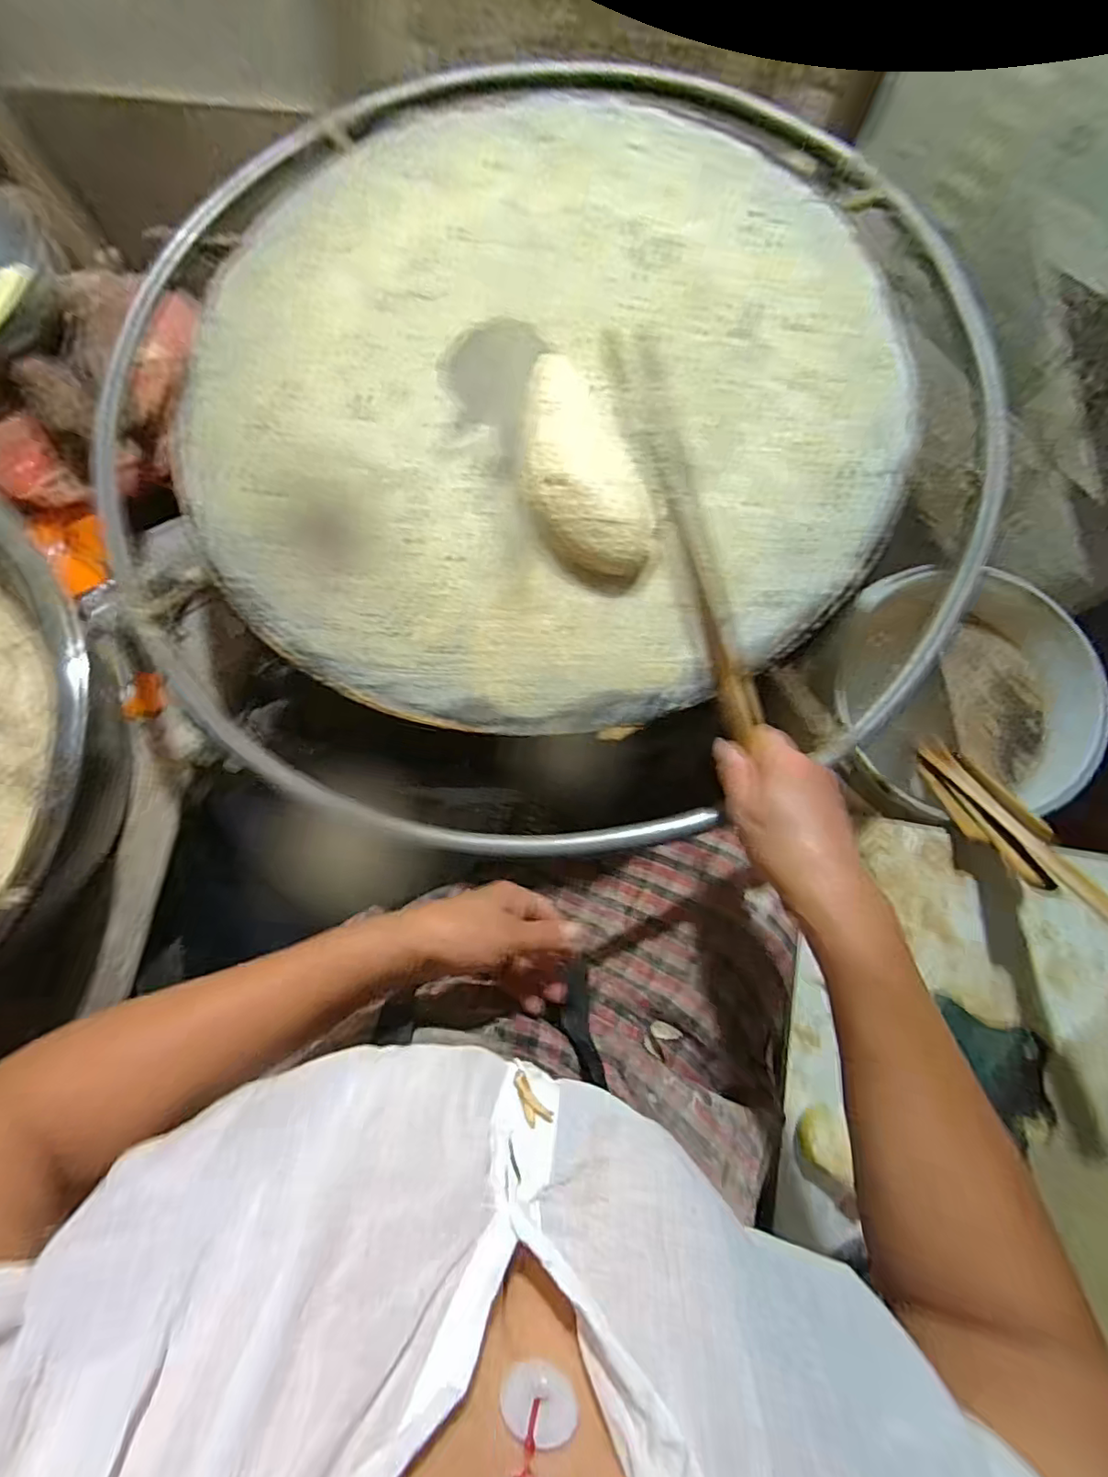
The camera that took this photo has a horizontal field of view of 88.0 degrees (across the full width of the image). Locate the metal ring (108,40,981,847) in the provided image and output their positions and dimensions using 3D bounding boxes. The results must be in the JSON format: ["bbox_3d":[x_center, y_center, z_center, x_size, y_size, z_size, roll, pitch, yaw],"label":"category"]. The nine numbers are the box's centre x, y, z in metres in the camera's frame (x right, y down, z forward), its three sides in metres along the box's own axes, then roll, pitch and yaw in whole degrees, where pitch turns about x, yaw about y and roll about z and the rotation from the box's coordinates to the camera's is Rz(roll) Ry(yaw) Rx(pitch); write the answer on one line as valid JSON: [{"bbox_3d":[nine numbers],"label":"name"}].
[{"bbox_3d":[-0.018,-0.313,0.535,0.823,0.057,0.827,0,77,2],"label":"metal ring"}]

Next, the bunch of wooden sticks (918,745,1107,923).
[{"bbox_3d":[0.420,0.092,0.518,0.043,0.326,0.031,3,115,2],"label":"bunch of wooden sticks"}]

